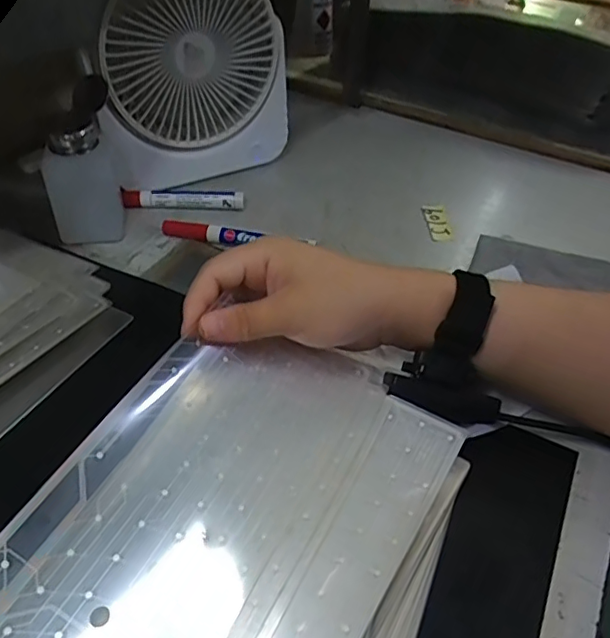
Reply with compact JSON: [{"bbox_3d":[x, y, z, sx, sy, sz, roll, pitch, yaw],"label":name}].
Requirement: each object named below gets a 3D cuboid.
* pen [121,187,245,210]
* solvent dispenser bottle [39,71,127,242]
[{"bbox_3d":[-0.116,-0.117,0.537,0.114,0.015,0.013,0,43,-3],"label":"pen"},{"bbox_3d":[-0.190,-0.132,0.480,0.058,0.117,0.066,-8,44,-12],"label":"solvent dispenser bottle"}]

